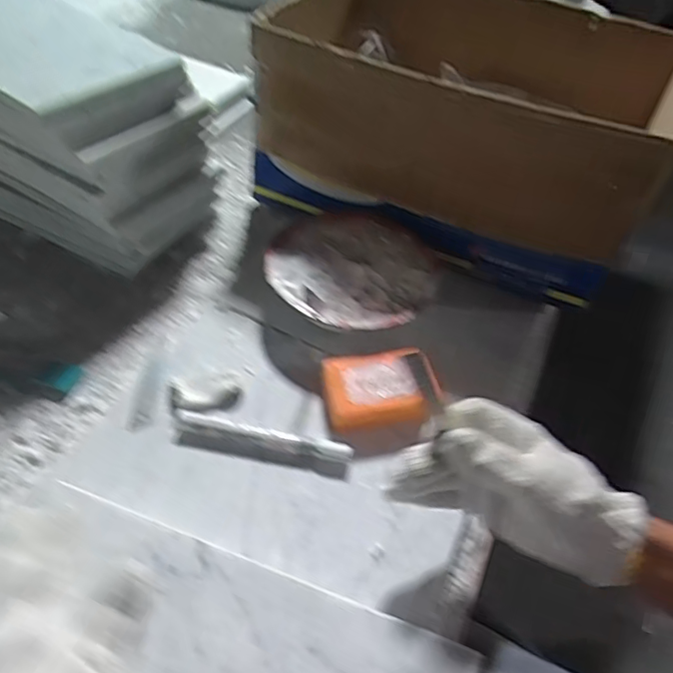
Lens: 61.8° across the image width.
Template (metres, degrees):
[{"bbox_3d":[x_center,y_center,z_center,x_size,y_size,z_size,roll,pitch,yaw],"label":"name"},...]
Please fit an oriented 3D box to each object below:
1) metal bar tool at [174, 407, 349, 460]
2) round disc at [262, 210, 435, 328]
[{"bbox_3d":[-0.062,0.081,0.467,0.152,0.008,0.017,11,48,5],"label":"metal bar tool"},{"bbox_3d":[0.016,-0.069,0.563,0.161,0.021,0.161,5,50,-6],"label":"round disc"}]

